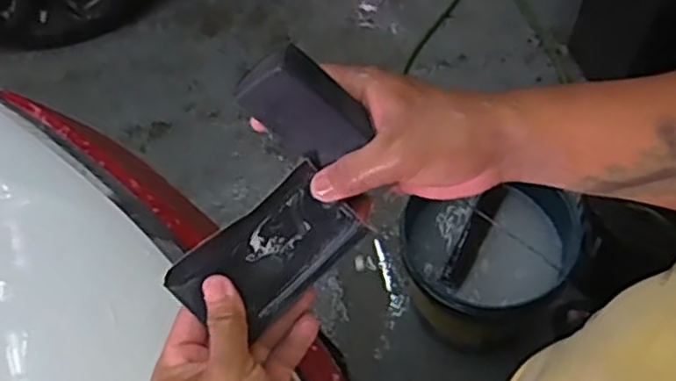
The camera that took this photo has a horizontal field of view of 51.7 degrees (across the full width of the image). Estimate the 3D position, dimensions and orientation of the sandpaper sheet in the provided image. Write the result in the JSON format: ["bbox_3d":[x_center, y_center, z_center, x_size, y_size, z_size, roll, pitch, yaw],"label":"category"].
[{"bbox_3d":[-0.043,0.041,0.432,0.110,0.009,0.063,-40,97,-6],"label":"sandpaper sheet"}]

